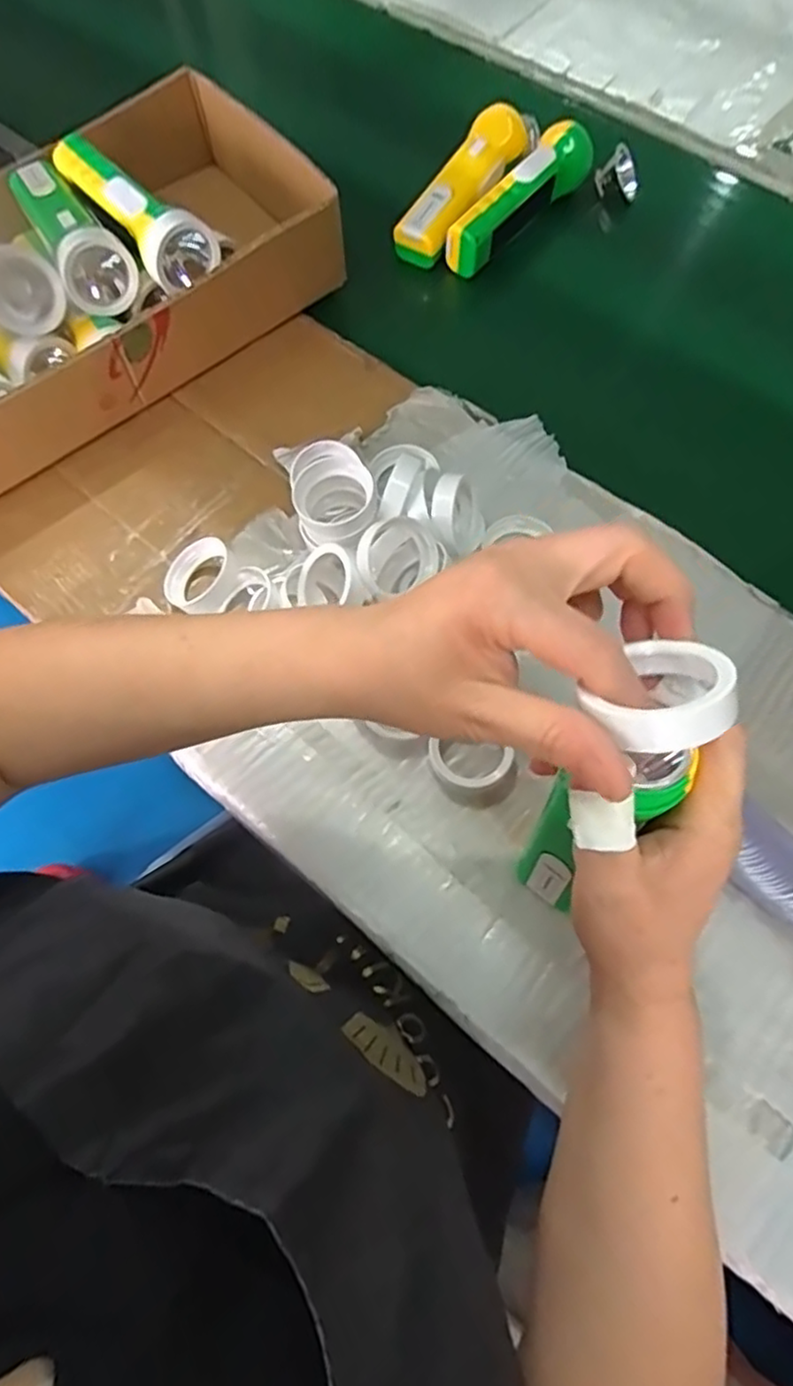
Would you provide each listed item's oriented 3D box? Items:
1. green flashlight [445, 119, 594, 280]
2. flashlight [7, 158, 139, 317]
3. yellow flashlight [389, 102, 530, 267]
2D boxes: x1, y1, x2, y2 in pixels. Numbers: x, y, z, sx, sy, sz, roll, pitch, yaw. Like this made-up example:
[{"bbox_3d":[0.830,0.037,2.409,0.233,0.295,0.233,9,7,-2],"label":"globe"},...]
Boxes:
[{"bbox_3d":[0.108,-0.442,0.586,0.045,0.035,0.171,39,75,15],"label":"green flashlight"},{"bbox_3d":[-0.251,-0.360,0.503,0.051,0.053,0.168,-28,72,-9],"label":"flashlight"},{"bbox_3d":[0.061,-0.462,0.597,0.053,0.040,0.174,32,73,13],"label":"yellow flashlight"}]

